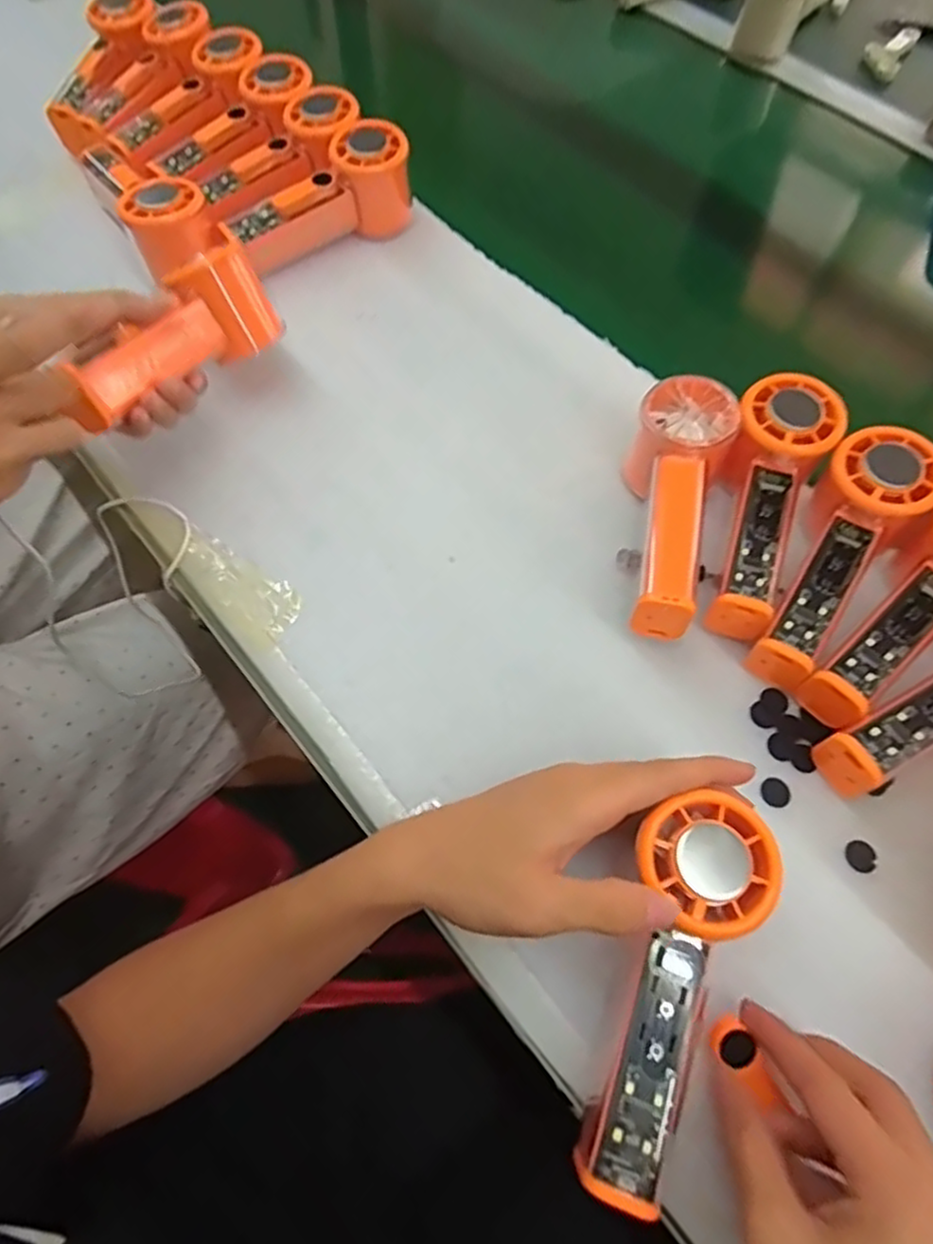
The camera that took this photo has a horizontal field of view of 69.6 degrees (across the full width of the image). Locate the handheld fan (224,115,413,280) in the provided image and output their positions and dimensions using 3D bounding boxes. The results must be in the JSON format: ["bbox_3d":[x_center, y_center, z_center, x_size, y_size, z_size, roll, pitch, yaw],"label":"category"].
[{"bbox_3d":[-0.113,-0.312,0.500,0.147,0.060,0.053,-32,69,-16],"label":"handheld fan"}]

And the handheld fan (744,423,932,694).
[{"bbox_3d":[0.205,-0.036,0.374,0.055,0.047,0.159,31,82,13],"label":"handheld fan"}]

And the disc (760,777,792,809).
[{"bbox_3d":[0.161,0.088,0.348,0.015,0.004,0.015,1,64,-1],"label":"disc"}]

